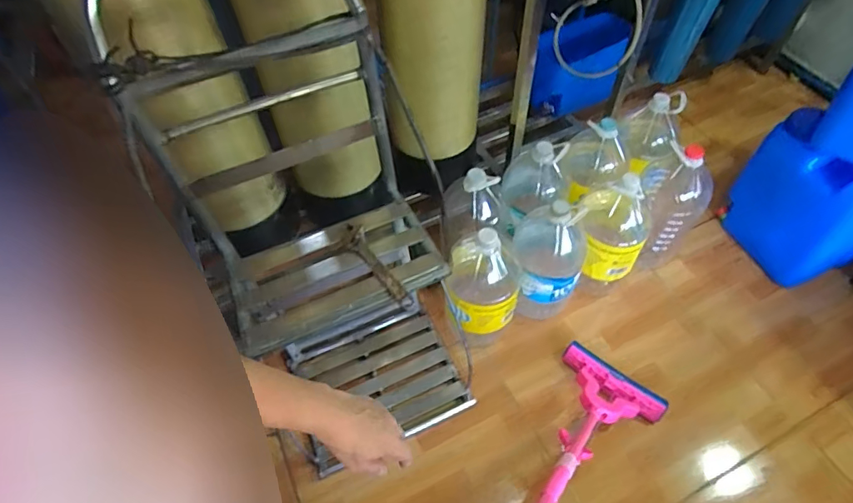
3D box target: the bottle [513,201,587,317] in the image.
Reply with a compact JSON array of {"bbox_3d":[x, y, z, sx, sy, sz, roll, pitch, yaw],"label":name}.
[{"bbox_3d":[0.330,0.026,1.300,0.187,0.410,0.177,-2,54,2],"label":"bottle"}]

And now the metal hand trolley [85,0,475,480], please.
[{"bbox_3d":[-0.157,0.034,1.005,0.473,1.004,0.455,-21,56,-11],"label":"metal hand trolley"}]

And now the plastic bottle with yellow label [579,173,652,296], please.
[{"bbox_3d":[0.516,-0.037,1.348,0.184,0.439,0.194,6,55,8],"label":"plastic bottle with yellow label"}]

